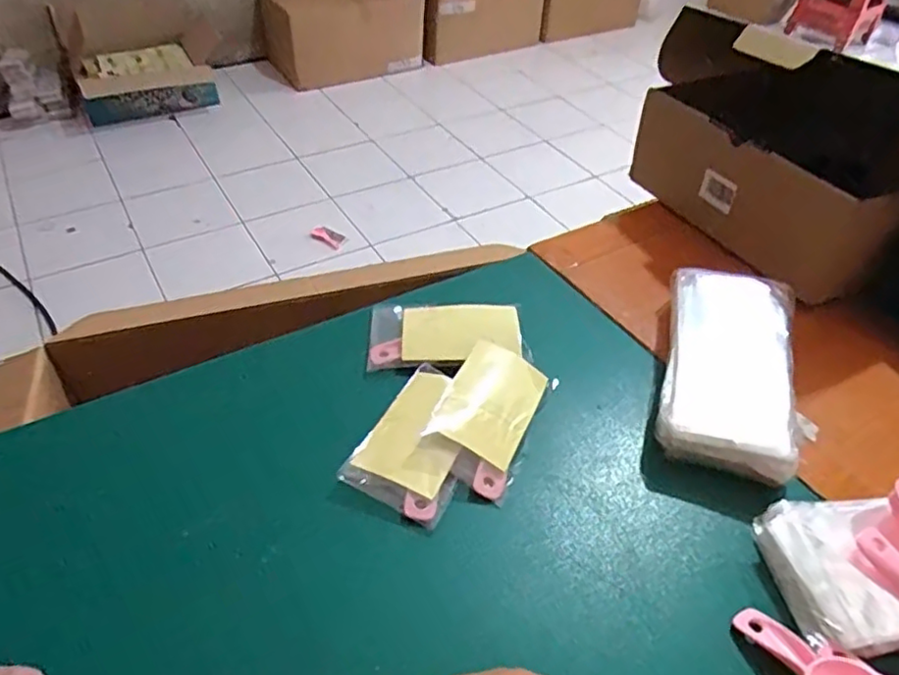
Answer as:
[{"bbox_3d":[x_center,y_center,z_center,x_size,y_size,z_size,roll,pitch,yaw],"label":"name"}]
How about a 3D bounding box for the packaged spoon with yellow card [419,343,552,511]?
[{"bbox_3d":[0.028,0.053,0.447,0.066,0.011,0.110,29,56,4],"label":"packaged spoon with yellow card"}]

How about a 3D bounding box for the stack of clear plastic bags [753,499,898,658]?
[{"bbox_3d":[0.288,0.130,0.377,0.196,0.036,0.086,-4,43,-7],"label":"stack of clear plastic bags"}]

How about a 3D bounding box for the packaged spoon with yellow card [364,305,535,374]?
[{"bbox_3d":[-0.004,-0.006,0.511,0.121,0.018,0.065,-3,43,-5],"label":"packaged spoon with yellow card"}]

